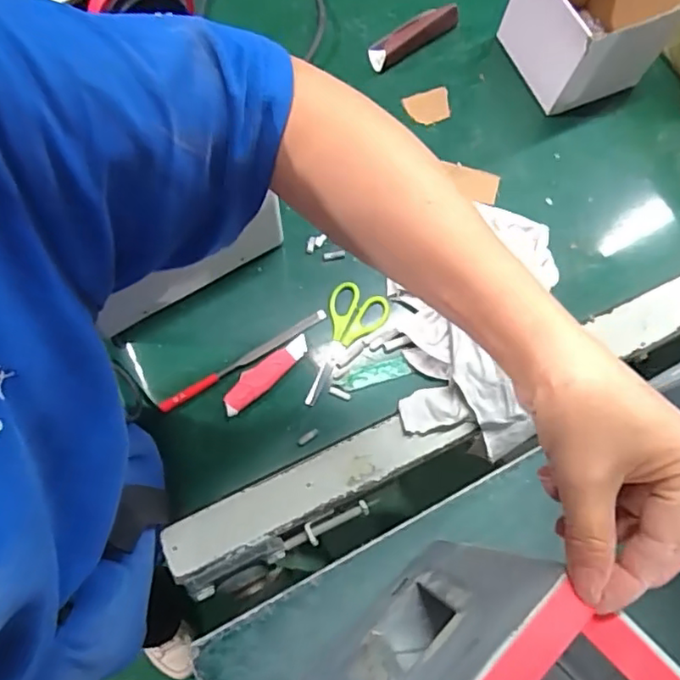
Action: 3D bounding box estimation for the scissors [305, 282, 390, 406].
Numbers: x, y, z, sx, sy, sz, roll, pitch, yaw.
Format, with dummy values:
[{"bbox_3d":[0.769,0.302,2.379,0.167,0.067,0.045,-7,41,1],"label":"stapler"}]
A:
[{"bbox_3d":[-0.002,0.006,0.600,0.059,0.009,0.129,26,74,6],"label":"scissors"}]

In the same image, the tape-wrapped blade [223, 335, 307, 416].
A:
[{"bbox_3d":[-0.072,0.032,0.582,0.100,0.012,0.027,-40,79,-12],"label":"tape-wrapped blade"}]

